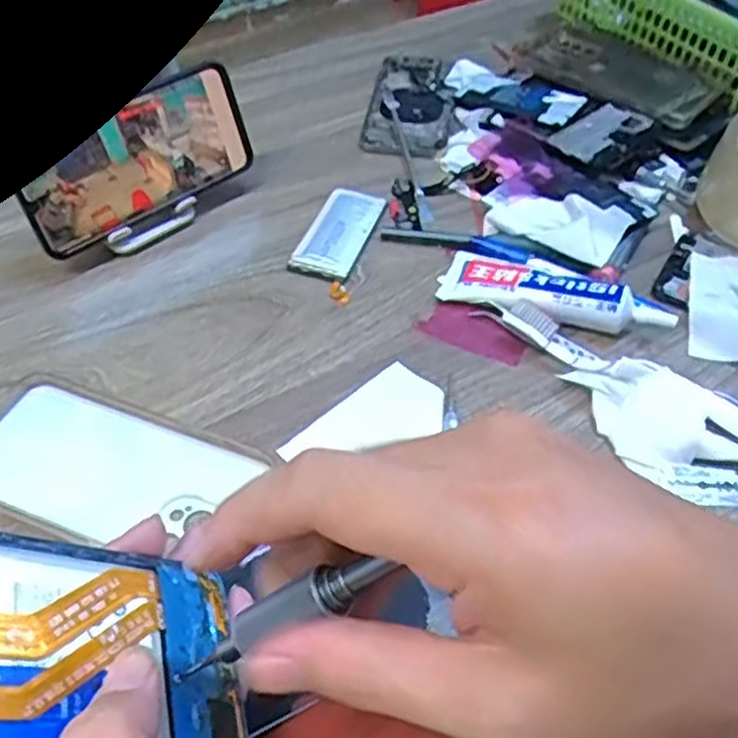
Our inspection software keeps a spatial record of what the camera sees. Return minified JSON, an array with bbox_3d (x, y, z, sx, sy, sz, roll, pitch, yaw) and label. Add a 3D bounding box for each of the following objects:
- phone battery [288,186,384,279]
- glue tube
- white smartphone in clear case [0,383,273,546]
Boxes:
[{"bbox_3d":[-0.020,-0.095,0.527,0.042,0.008,0.091,16,51,12],"label":"phone battery"},{"bbox_3d":[0.114,-0.048,0.474,0.140,0.020,0.044,20,52,16],"label":"glue tube"},{"bbox_3d":[-0.138,0.052,0.399,0.141,0.013,0.075,17,51,14],"label":"white smartphone in clear case"}]

